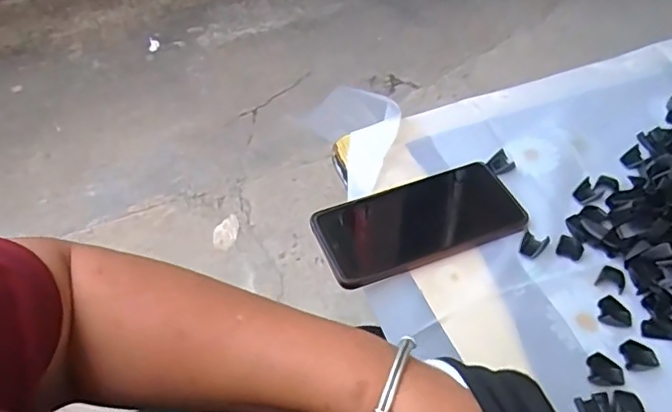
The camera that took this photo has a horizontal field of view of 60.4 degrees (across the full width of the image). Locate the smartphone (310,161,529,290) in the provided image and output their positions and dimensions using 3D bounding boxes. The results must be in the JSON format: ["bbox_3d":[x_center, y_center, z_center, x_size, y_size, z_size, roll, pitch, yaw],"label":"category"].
[{"bbox_3d":[0.070,0.011,0.479,0.169,0.010,0.081,-18,53,-13],"label":"smartphone"}]

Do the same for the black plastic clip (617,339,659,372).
[{"bbox_3d":[0.209,0.103,0.397,0.023,0.004,0.020,-4,52,-2],"label":"black plastic clip"}]

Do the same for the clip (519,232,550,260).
[{"bbox_3d":[0.158,0.032,0.460,0.018,0.006,0.021,25,56,19],"label":"clip"}]

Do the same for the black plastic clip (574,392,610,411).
[{"bbox_3d":[0.170,0.134,0.374,0.022,0.004,0.022,-12,52,-8],"label":"black plastic clip"}]

